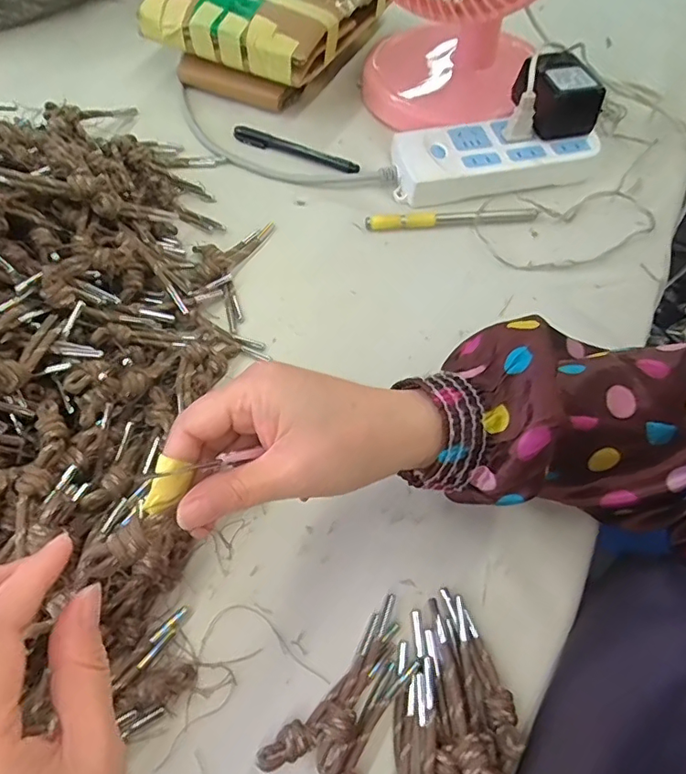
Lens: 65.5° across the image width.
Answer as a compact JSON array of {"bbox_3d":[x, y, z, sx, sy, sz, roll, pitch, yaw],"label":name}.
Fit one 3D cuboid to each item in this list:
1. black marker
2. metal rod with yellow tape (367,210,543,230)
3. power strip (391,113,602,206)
[{"bbox_3d":[-0.048,-0.230,0.519,0.138,0.009,0.017,23,60,13],"label":"black marker"},{"bbox_3d":[0.094,-0.147,0.464,0.148,0.007,0.012,-3,58,-3],"label":"metal rod with yellow tape"},{"bbox_3d":[0.137,-0.216,0.492,0.182,0.027,0.081,-14,59,-9],"label":"power strip"}]

